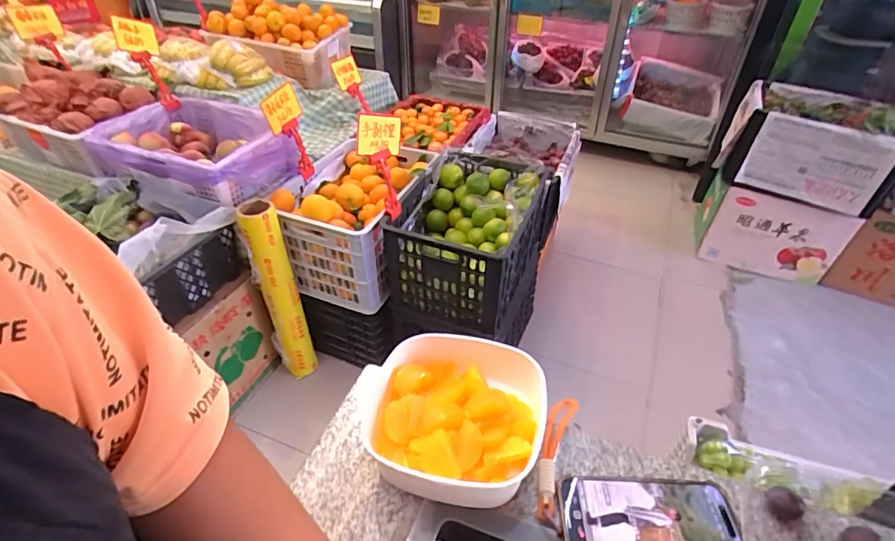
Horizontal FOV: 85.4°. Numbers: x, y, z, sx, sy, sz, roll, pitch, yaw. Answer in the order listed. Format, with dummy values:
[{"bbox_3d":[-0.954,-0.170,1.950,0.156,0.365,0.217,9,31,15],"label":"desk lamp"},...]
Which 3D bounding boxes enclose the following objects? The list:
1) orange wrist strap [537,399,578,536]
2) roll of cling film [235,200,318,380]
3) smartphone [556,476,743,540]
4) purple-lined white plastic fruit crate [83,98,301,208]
[{"bbox_3d":[0.109,0.186,0.491,0.028,0.024,0.152,12,42,14],"label":"orange wrist strap"},{"bbox_3d":[-0.517,0.089,1.508,0.110,0.681,0.103,-14,43,-16],"label":"roll of cling film"},{"bbox_3d":[0.177,0.223,0.431,0.148,0.016,0.077,3,41,4],"label":"smartphone"},{"bbox_3d":[-0.704,-0.353,1.423,0.454,0.177,0.361,7,41,8],"label":"purple-lined white plastic fruit crate"}]

